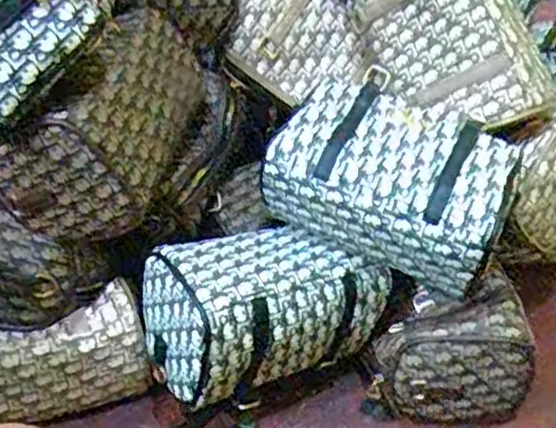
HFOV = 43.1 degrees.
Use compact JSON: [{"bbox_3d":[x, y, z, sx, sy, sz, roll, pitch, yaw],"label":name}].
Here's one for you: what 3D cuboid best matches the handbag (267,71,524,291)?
[{"bbox_3d":[0.111,-0.032,0.676,0.221,0.114,0.138,18,40,20],"label":"handbag"}]

